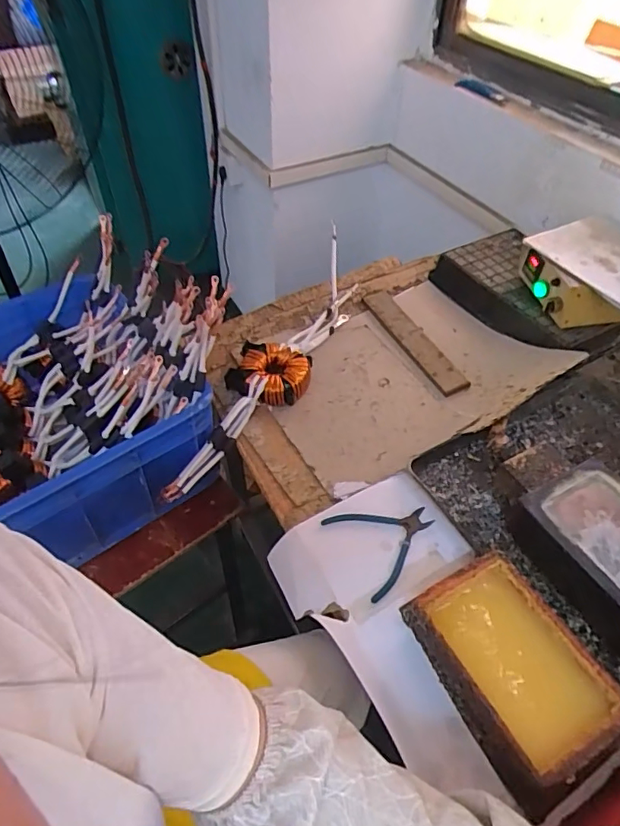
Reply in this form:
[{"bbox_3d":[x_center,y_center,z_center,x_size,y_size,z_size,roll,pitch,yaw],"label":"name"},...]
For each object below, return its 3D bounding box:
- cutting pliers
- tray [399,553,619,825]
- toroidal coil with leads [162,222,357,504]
[{"bbox_3d":[0.104,0.165,0.696,0.131,0.007,0.125,-23,52,-21],"label":"cutting pliers"},{"bbox_3d":[0.219,0.274,0.560,0.140,0.065,0.219,-20,51,-19],"label":"tray"},{"bbox_3d":[-0.056,-0.104,0.908,0.137,0.079,0.611,17,50,14],"label":"toroidal coil with leads"}]

